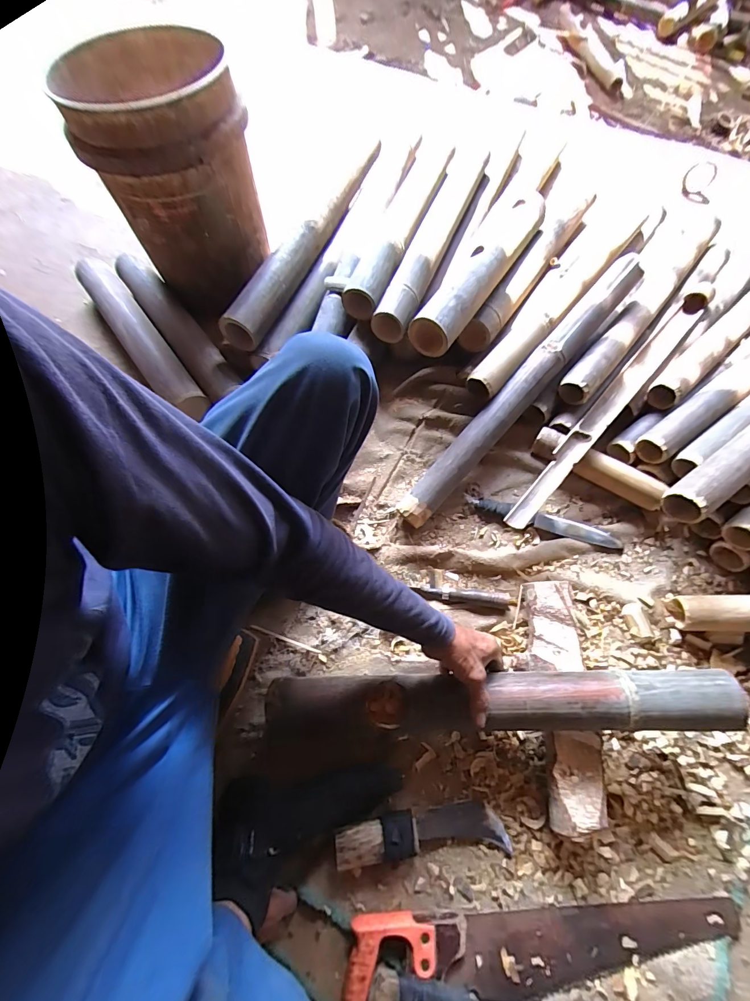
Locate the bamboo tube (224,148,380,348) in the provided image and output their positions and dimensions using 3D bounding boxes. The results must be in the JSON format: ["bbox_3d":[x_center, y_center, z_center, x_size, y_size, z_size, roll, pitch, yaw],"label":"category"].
[{"bbox_3d":[-0.124,-0.585,0.839,0.075,0.077,0.680,24,72,10],"label":"bamboo tube"}]

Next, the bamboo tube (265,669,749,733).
[{"bbox_3d":[0.156,0.282,0.534,0.603,0.075,0.078,-5,68,8],"label":"bamboo tube"}]

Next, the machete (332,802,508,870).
[{"bbox_3d":[0.065,0.457,0.527,0.235,0.026,0.052,0,68,-11],"label":"machete"}]

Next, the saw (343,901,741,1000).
[{"bbox_3d":[0.215,0.575,0.477,0.499,0.033,0.104,-4,68,1],"label":"saw"}]

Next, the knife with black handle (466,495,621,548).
[{"bbox_3d":[0.304,0.035,0.692,0.274,0.021,0.032,14,69,8],"label":"knife with black handle"}]

